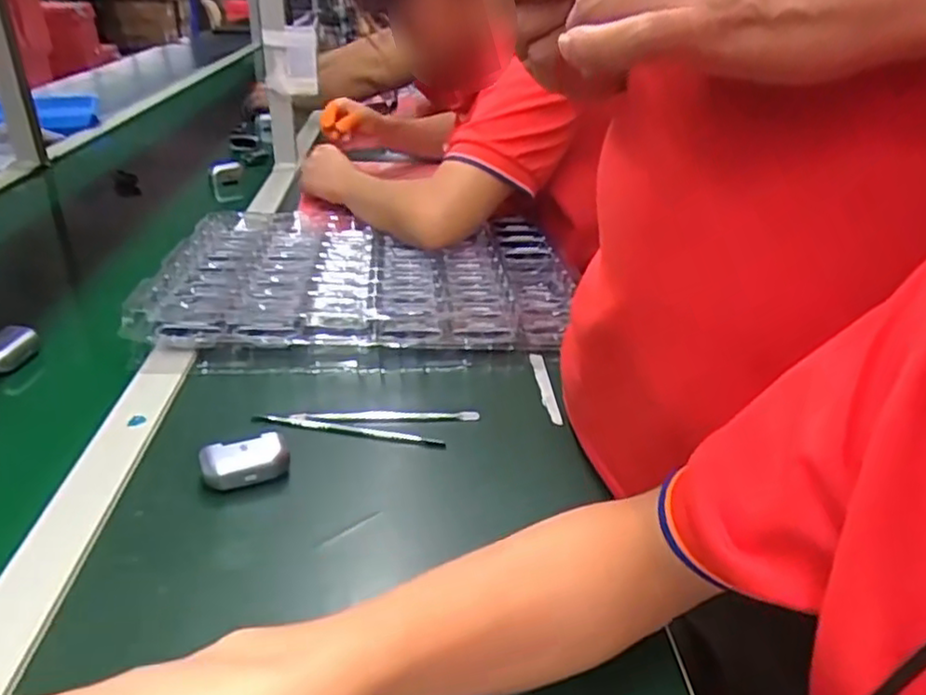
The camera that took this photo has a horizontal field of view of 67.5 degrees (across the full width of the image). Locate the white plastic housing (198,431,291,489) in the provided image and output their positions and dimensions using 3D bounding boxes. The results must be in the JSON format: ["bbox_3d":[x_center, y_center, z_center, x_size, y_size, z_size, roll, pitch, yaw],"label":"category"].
[{"bbox_3d":[-0.155,0.082,0.493,0.058,0.026,0.027,-11,32,-22],"label":"white plastic housing"}]

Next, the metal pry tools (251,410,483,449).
[{"bbox_3d":[-0.076,0.066,0.555,0.177,0.013,0.043,-1,30,-6],"label":"metal pry tools"}]

